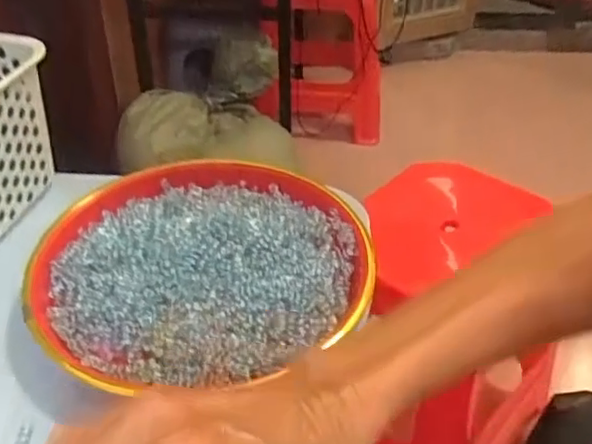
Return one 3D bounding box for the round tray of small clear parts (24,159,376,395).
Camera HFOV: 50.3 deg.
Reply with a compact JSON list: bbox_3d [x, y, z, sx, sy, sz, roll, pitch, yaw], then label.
[{"bbox_3d":[-0.062,0.025,0.419,0.213,0.032,0.189,-9,39,-13],"label":"round tray of small clear parts"}]

